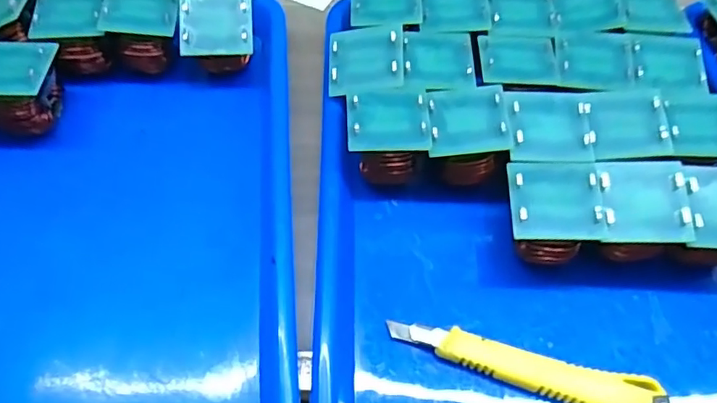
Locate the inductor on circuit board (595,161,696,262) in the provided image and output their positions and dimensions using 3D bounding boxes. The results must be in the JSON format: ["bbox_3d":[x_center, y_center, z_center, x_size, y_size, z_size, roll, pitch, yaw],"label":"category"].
[{"bbox_3d":[0.148,0.007,0.302,0.046,0.038,0.046,2,57,0],"label":"inductor on circuit board"}]

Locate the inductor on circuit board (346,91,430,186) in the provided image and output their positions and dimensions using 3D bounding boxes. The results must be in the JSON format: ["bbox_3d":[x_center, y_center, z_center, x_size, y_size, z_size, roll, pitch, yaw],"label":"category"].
[{"bbox_3d":[0.017,-0.036,0.333,0.046,0.044,0.043,-1,57,-2],"label":"inductor on circuit board"}]

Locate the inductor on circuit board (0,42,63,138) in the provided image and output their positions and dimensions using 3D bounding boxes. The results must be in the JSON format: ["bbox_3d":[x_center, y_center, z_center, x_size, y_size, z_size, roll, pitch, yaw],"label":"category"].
[{"bbox_3d":[-0.212,-0.071,0.346,0.050,0.040,0.045,1,57,-1],"label":"inductor on circuit board"}]

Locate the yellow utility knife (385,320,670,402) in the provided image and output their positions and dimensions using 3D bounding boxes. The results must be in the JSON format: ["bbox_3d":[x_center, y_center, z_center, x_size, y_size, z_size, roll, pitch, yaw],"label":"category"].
[{"bbox_3d":[0.082,0.082,0.277,0.134,0.009,0.022,16,58,9],"label":"yellow utility knife"}]

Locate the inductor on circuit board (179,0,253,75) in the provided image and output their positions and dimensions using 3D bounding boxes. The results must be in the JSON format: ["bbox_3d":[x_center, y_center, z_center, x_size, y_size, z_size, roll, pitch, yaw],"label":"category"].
[{"bbox_3d":[-0.096,-0.117,0.379,0.050,0.042,0.051,-4,86,-5],"label":"inductor on circuit board"}]

